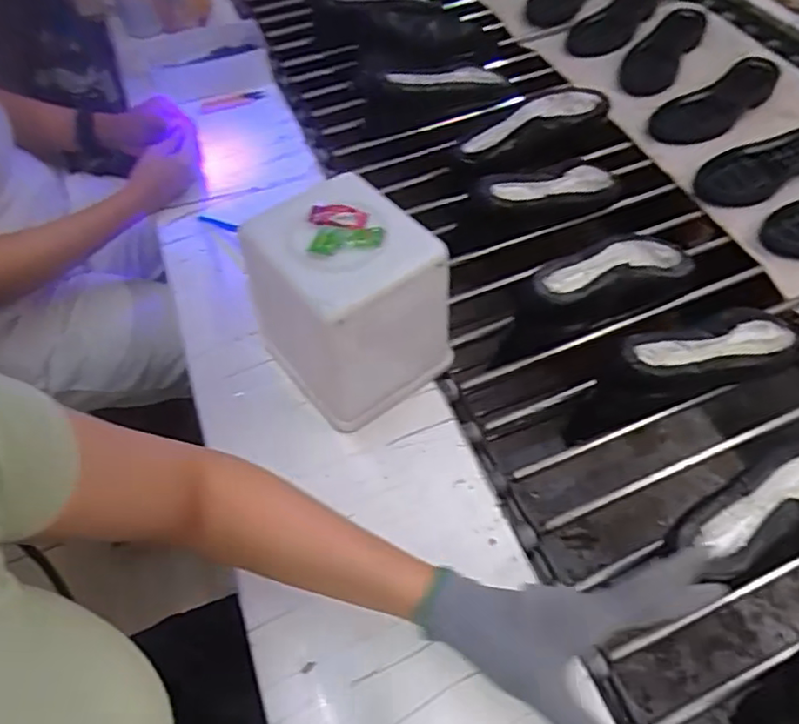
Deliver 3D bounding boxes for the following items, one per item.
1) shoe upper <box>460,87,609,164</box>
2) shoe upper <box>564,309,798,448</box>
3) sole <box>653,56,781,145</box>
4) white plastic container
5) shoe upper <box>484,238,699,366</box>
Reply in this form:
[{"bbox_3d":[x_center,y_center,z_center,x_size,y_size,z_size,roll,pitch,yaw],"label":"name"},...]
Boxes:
[{"bbox_3d":[0.188,-0.328,0.895,0.227,0.068,0.068,-24,55,-14],"label":"shoe upper"},{"bbox_3d":[0.296,-0.003,0.635,0.276,0.085,0.074,-15,54,-8],"label":"shoe upper"},{"bbox_3d":[0.498,-0.404,0.972,0.284,0.030,0.093,-31,57,-19],"label":"sole"},{"bbox_3d":[-0.051,-0.058,0.590,0.135,0.155,0.156,-35,58,-21],"label":"white plastic container"},{"bbox_3d":[0.210,-0.093,0.708,0.260,0.085,0.100,-19,54,-11],"label":"shoe upper"}]

